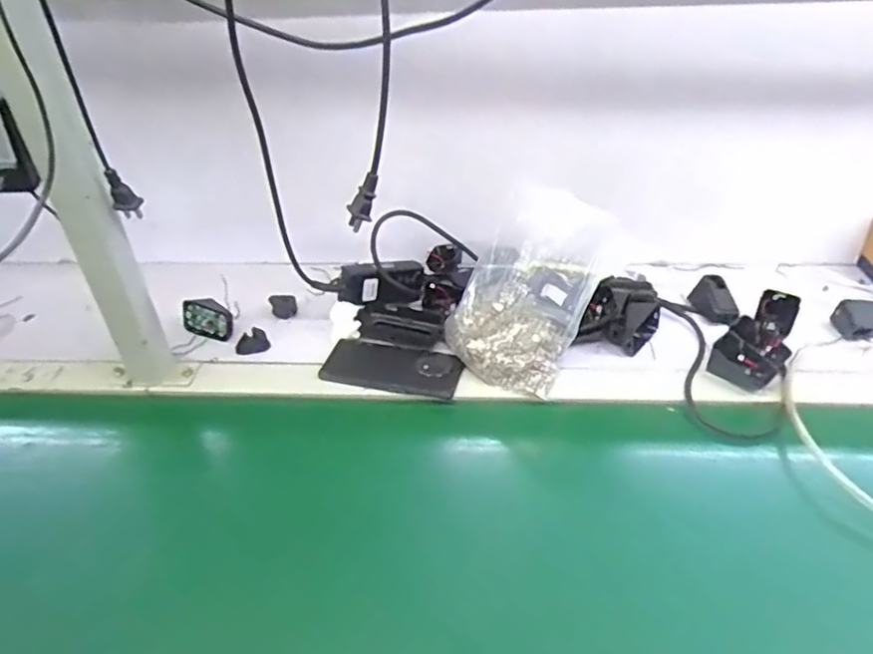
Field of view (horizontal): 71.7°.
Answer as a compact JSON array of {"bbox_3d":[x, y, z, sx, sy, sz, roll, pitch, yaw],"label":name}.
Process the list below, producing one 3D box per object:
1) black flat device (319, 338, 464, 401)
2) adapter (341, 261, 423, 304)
[{"bbox_3d":[-0.051,0.047,0.721,0.162,0.014,0.080,11,41,15],"label":"black flat device"},{"bbox_3d":[-0.070,-0.060,0.804,0.120,0.053,0.028,-8,38,-32],"label":"adapter"}]

